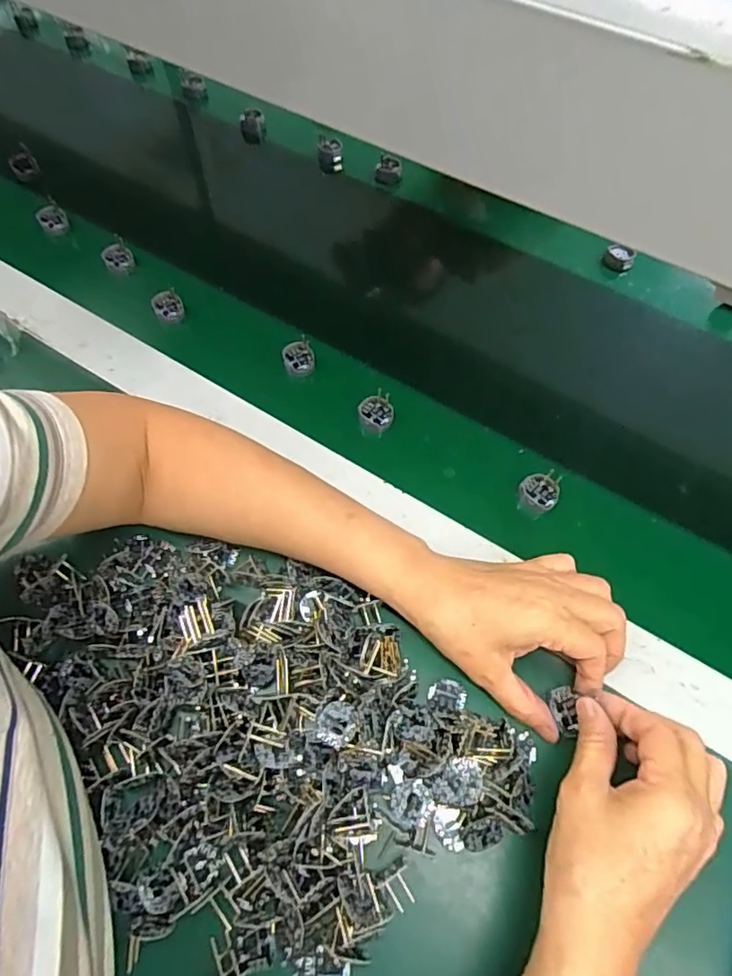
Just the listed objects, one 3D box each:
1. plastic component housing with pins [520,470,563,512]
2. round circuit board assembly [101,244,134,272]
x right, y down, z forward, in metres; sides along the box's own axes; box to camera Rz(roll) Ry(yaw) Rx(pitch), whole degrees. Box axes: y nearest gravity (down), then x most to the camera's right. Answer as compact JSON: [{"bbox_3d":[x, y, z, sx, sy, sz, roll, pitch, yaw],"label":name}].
[{"bbox_3d":[0.137,0.005,0.440,0.029,0.025,0.028,-8,63,-5],"label":"plastic component housing with pins"},{"bbox_3d":[-0.246,-0.227,0.557,0.027,0.021,0.022,-18,64,-10],"label":"round circuit board assembly"}]

